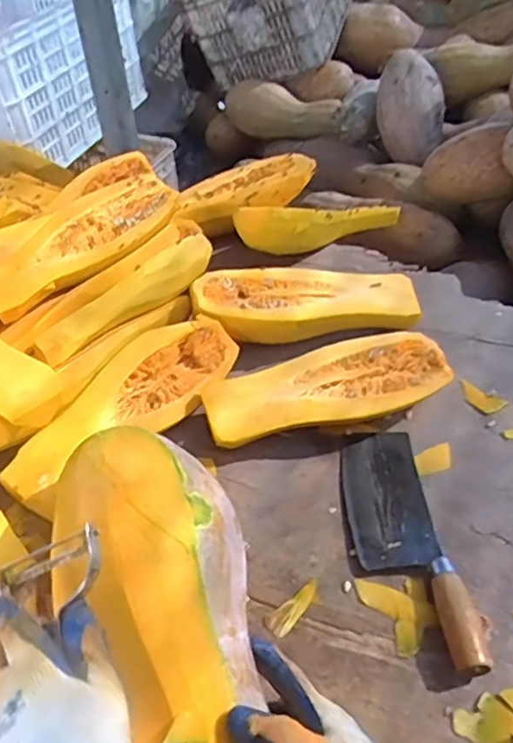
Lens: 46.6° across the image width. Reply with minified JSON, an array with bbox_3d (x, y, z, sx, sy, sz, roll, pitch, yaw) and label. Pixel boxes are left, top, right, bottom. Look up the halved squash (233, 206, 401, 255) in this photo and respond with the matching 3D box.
[{"bbox_3d":[0.111,-0.246,0.975,0.090,0.081,0.359,30,34,28],"label":"halved squash"}]

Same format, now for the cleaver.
[{"bbox_3d":[0.148,0.161,0.593,0.093,0.032,0.263,-8,46,-5],"label":"cleaver"}]

